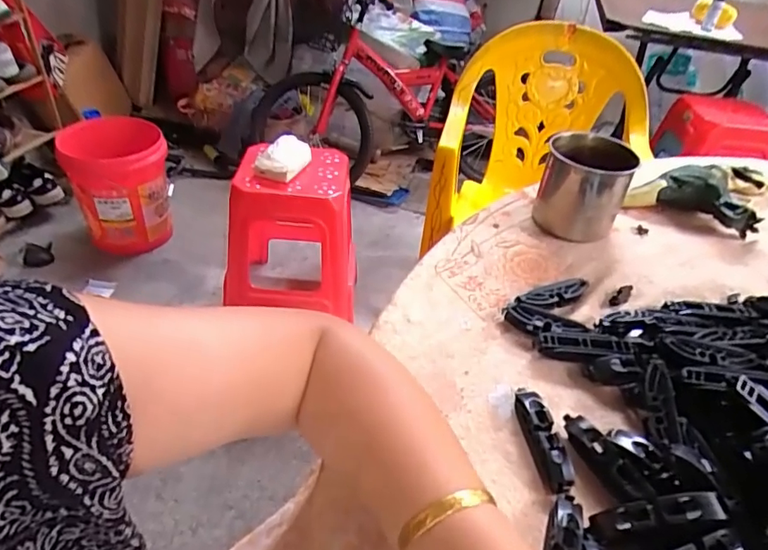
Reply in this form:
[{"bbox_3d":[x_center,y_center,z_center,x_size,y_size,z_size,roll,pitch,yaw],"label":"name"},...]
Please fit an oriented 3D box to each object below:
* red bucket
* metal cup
[{"bbox_3d":[-0.775,-0.273,1.502,0.264,0.317,0.283,-16,43,-22],"label":"red bucket"},{"bbox_3d":[0.225,-0.101,0.572,0.090,0.086,0.095,2,39,-2],"label":"metal cup"}]

